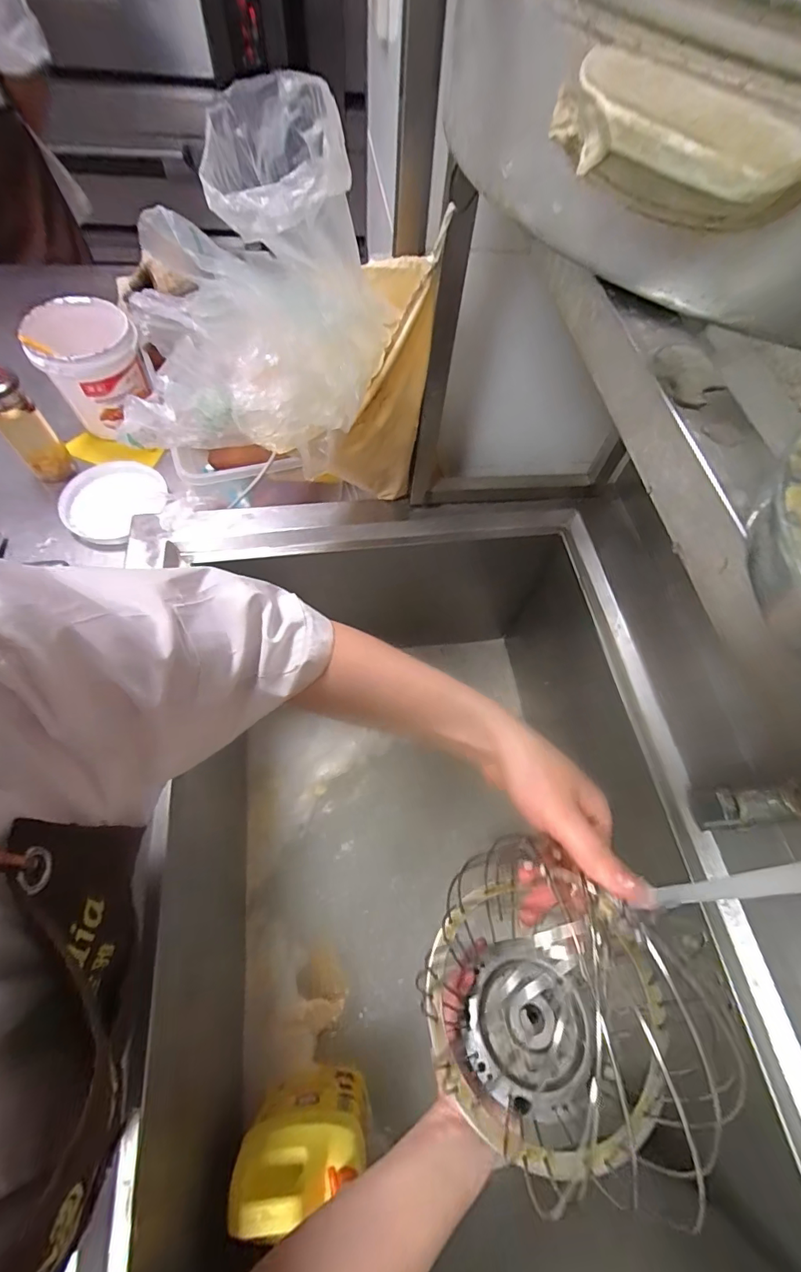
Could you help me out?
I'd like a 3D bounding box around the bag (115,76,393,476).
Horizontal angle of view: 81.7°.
[{"bbox_3d":[-0.135,-0.326,0.431,0.232,0.208,0.265,11,63,2],"label":"bag"}]

